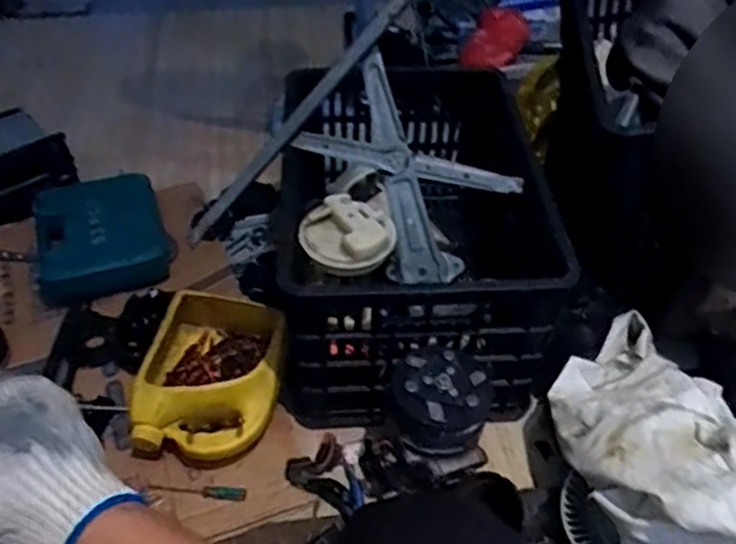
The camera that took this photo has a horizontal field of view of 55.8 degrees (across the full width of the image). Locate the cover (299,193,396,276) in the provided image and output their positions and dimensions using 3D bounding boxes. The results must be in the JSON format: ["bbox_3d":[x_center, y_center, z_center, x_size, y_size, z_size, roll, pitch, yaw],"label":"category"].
[{"bbox_3d":[-0.026,-0.049,0.882,0.119,0.035,0.112,-8,46,-9],"label":"cover"}]

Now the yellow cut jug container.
[{"bbox_3d":[-0.207,0.139,0.932,0.175,0.110,0.218,3,46,2],"label":"yellow cut jug container"}]

